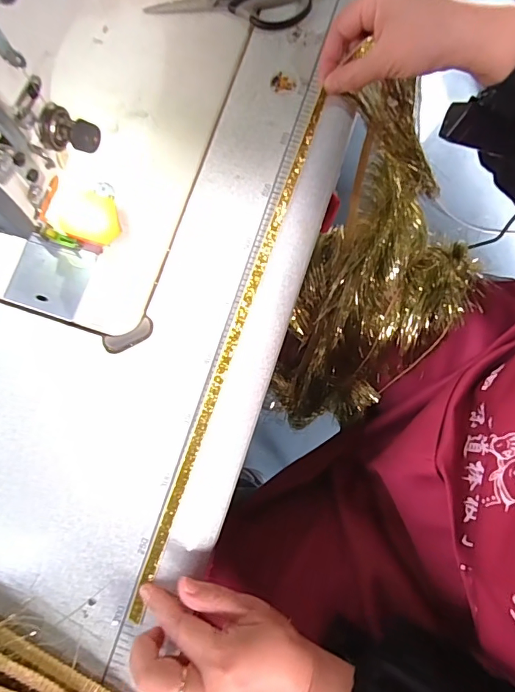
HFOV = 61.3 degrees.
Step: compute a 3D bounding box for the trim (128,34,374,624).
[{"bbox_3d":[-0.020,-0.008,0.354,0.011,0.007,0.441,19,82,4],"label":"trim"}]

